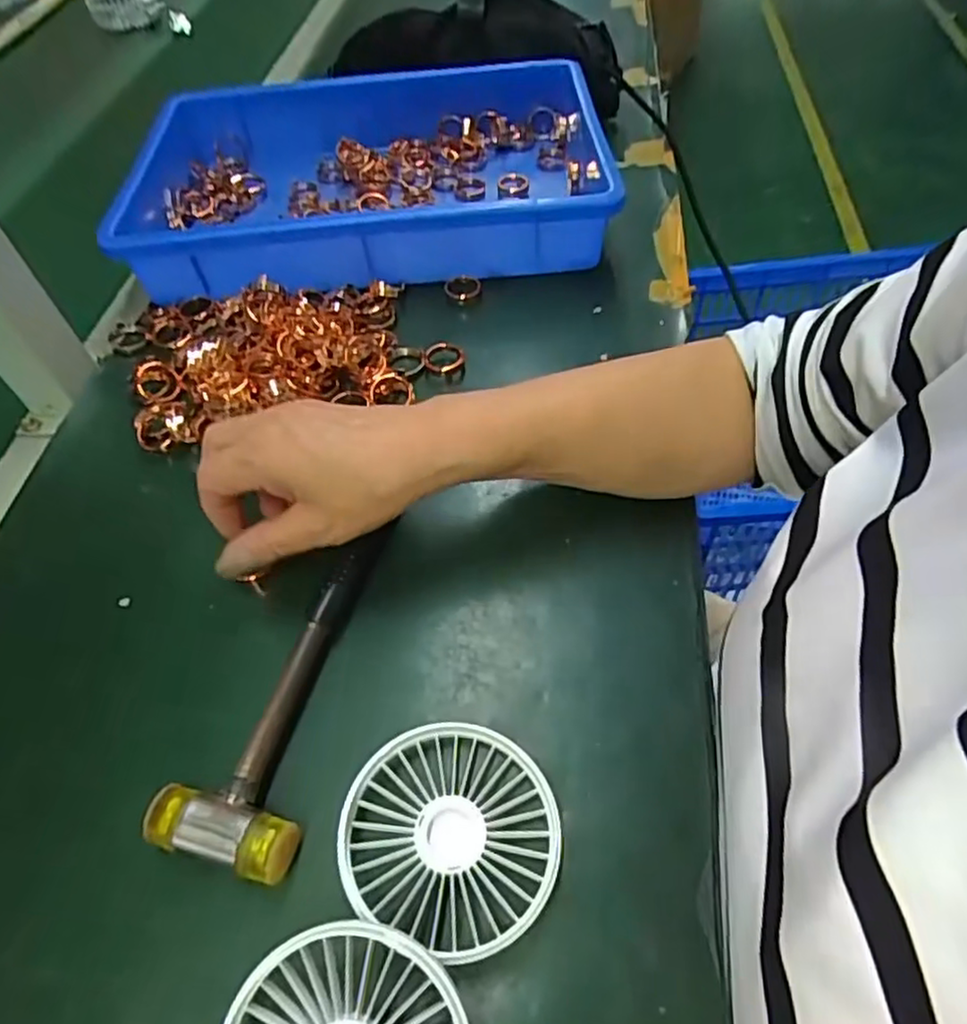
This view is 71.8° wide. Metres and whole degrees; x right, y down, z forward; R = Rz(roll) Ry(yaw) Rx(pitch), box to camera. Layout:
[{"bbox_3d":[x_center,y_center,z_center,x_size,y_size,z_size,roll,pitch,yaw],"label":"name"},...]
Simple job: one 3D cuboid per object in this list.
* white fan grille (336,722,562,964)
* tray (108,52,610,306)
[{"bbox_3d":[-0.013,0.133,0.281,0.086,0.015,0.082,-2,55,2],"label":"white fan grille"},{"bbox_3d":[-0.093,-0.280,0.552,0.367,0.066,0.246,-6,55,-1],"label":"tray"}]

